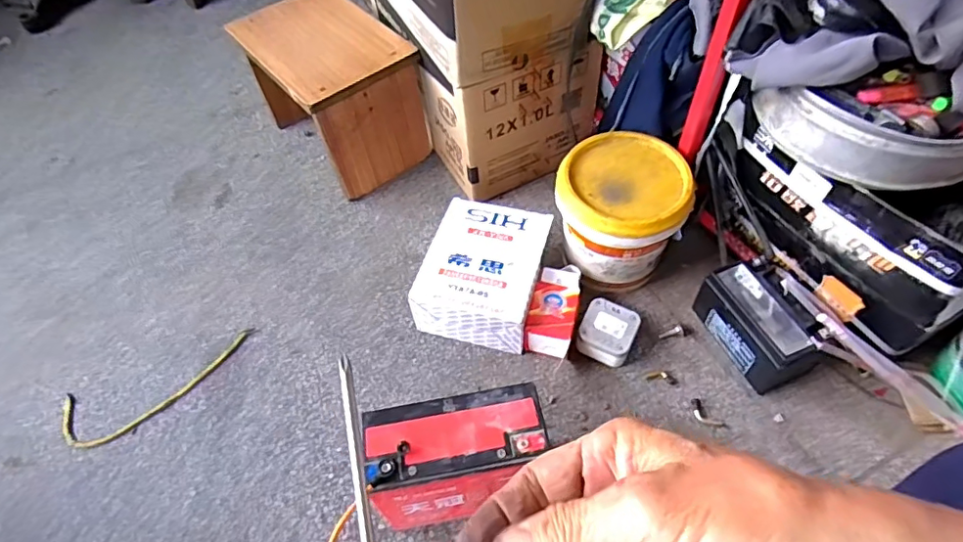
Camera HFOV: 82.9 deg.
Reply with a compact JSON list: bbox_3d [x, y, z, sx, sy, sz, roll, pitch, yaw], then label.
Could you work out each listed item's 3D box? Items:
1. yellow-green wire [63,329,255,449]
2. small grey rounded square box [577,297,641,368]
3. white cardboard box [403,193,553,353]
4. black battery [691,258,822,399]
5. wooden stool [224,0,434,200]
[{"bbox_3d":[-0.446,0.166,0.764,0.261,0.009,0.092,-21,56,-12],"label":"yellow-green wire"},{"bbox_3d":[0.173,0.085,0.750,0.074,0.049,0.076,23,58,18],"label":"small grey rounded square box"},{"bbox_3d":[0.006,0.003,0.793,0.157,0.097,0.193,13,56,11],"label":"white cardboard box"},{"bbox_3d":[0.361,0.074,0.714,0.073,0.103,0.163,-18,55,-10],"label":"black battery"},{"bbox_3d":[-0.255,-0.309,0.953,0.193,0.221,0.279,-36,60,-22],"label":"wooden stool"}]

